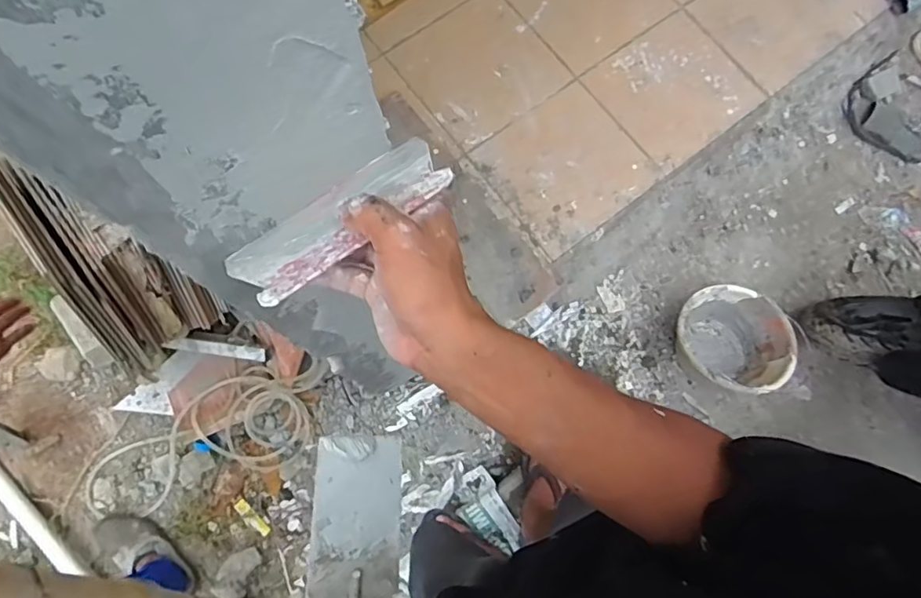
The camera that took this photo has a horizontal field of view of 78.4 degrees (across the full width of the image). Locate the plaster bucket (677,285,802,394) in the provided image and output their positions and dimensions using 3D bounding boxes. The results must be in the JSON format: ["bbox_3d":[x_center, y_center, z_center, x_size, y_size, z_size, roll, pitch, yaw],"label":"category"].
[{"bbox_3d":[0.690,0.120,1.493,0.254,0.213,0.281,-32,78,-8],"label":"plaster bucket"}]

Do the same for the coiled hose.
[{"bbox_3d":[-0.683,0.370,1.492,0.606,0.078,0.269,-19,77,-5],"label":"coiled hose"}]

